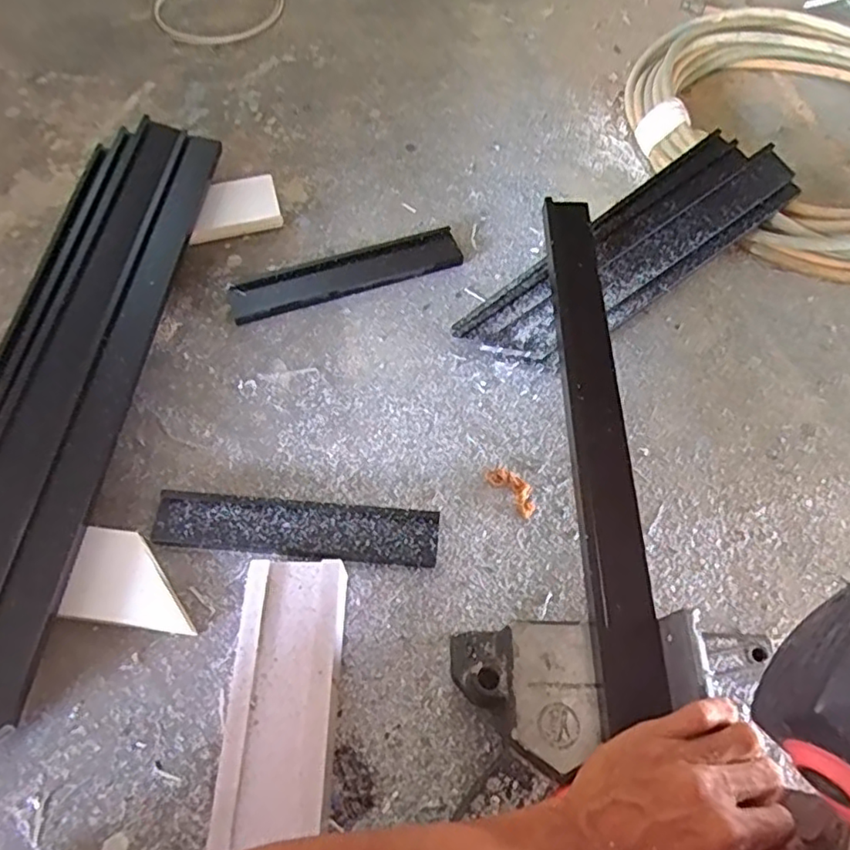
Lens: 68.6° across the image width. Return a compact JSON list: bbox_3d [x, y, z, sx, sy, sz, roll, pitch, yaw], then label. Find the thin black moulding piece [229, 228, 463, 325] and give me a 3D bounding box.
[{"bbox_3d":[-0.088,-0.170,0.701,0.259,0.013,0.049,-18,64,-9],"label":"thin black moulding piece"}]

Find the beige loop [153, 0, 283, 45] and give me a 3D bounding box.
[{"bbox_3d":[-0.315,-0.645,0.950,0.197,0.017,0.177,-23,73,-17],"label":"beige loop"}]

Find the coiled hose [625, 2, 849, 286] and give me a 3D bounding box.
[{"bbox_3d":[0.500,-0.384,0.797,0.423,0.051,0.485,-33,67,-15],"label":"coiled hose"}]

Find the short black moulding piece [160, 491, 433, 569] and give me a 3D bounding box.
[{"bbox_3d":[-0.113,0.095,0.557,0.246,0.021,0.051,3,62,2],"label":"short black moulding piece"}]

